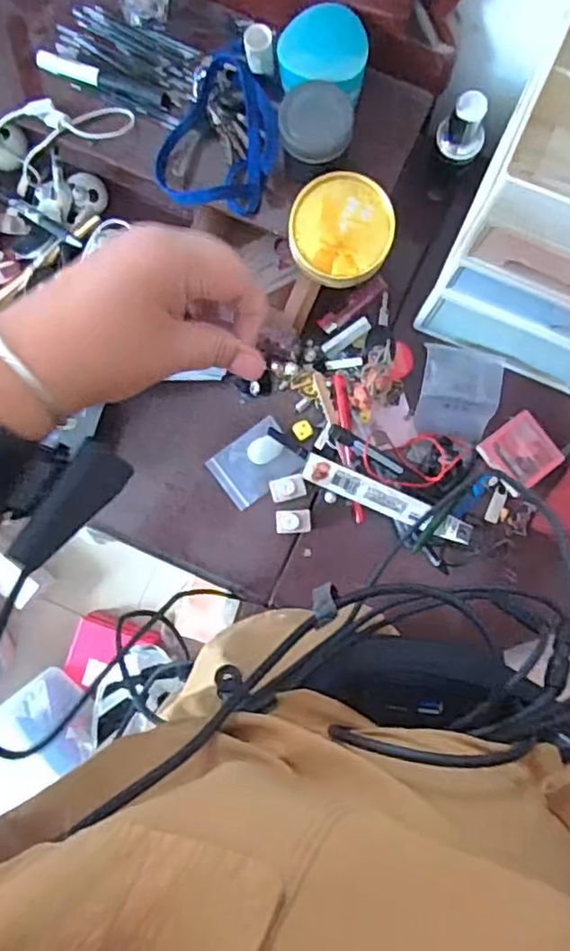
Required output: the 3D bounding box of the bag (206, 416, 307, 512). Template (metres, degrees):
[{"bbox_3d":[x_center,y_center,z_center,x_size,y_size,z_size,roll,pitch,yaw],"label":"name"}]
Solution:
[{"bbox_3d":[-0.029,-0.011,0.633,0.079,0.014,0.060,-36,88,0],"label":"bag"}]

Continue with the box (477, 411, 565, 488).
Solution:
[{"bbox_3d":[0.227,-0.022,0.616,0.063,0.016,0.062,-37,88,0],"label":"box"}]

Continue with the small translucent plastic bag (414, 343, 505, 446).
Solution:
[{"bbox_3d":[0.163,-0.077,0.604,0.073,0.043,0.082,10,89,2],"label":"small translucent plastic bag"}]

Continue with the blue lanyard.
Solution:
[{"bbox_3d":[-0.054,-0.281,0.525,0.096,0.037,0.121,14,89,2],"label":"blue lanyard"}]

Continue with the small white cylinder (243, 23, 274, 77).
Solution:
[{"bbox_3d":[-0.021,-0.345,0.520,0.022,0.024,0.026,-12,88,1],"label":"small white cylinder"}]

